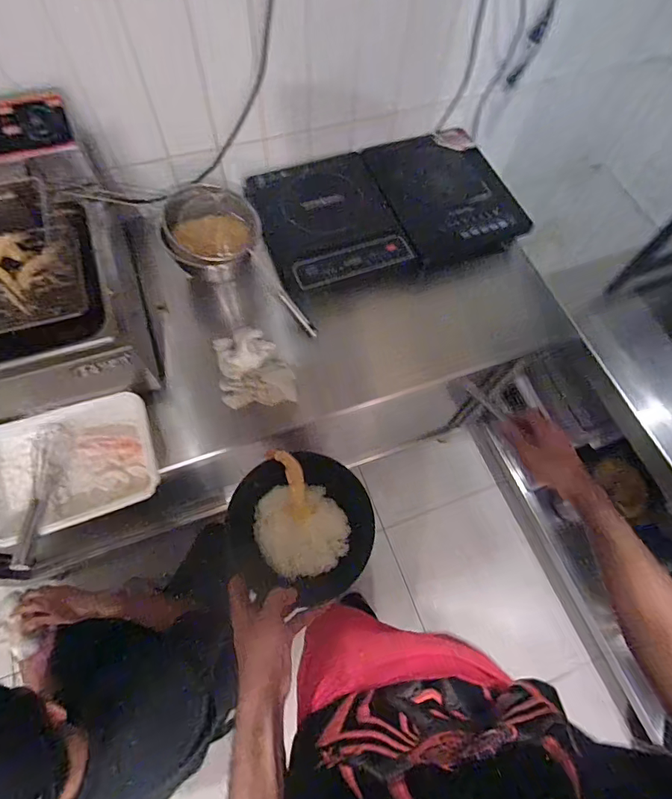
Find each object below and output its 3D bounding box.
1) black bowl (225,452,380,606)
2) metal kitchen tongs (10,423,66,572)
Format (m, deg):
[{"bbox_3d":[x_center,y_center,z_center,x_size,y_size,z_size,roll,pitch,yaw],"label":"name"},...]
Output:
[{"bbox_3d":[-0.045,0.168,0.580,0.179,0.056,0.179,2,73,-5],"label":"black bowl"},{"bbox_3d":[-0.471,0.148,0.702,0.052,0.044,0.238,-9,53,-6],"label":"metal kitchen tongs"}]

